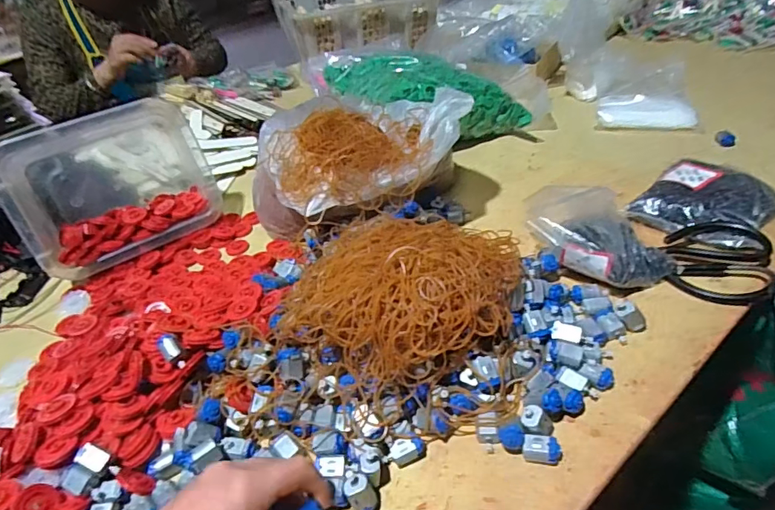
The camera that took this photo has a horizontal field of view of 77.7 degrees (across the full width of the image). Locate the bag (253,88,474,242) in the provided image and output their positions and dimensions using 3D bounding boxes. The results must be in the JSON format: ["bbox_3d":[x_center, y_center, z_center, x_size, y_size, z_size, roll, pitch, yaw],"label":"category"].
[{"bbox_3d":[-0.046,-0.129,0.650,0.304,0.129,0.219,1,39,13],"label":"bag"}]

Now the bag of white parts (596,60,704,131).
[{"bbox_3d":[0.460,-0.282,0.853,0.159,0.032,0.190,7,41,20],"label":"bag of white parts"}]

